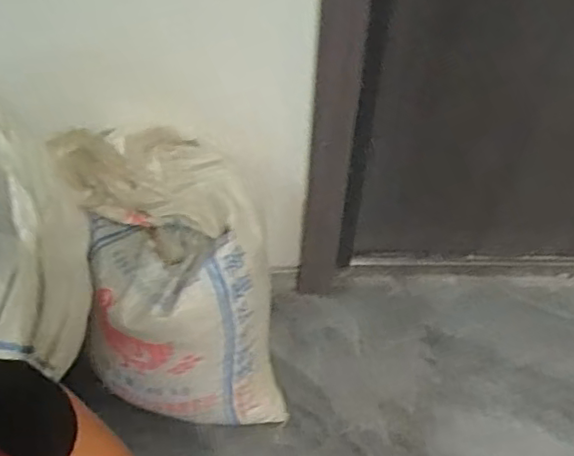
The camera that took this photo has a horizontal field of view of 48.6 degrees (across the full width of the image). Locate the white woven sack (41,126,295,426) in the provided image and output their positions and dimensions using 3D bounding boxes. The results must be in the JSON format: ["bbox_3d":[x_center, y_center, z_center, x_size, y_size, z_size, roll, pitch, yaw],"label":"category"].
[{"bbox_3d":[-0.206,0.098,1.245,0.328,0.562,0.400,-12,51,-11],"label":"white woven sack"}]

